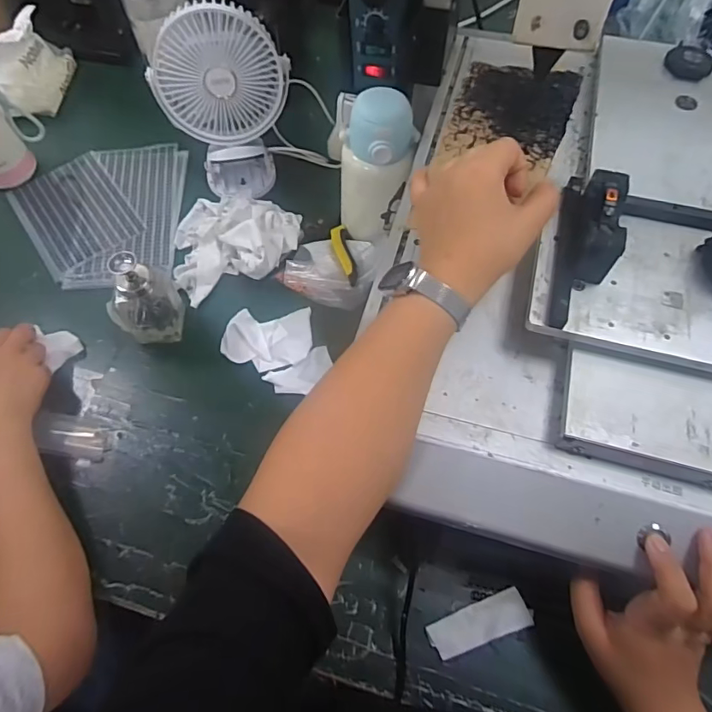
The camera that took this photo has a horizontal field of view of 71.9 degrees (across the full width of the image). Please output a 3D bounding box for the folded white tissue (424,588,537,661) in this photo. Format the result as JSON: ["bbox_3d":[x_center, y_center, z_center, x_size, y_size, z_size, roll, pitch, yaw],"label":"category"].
[{"bbox_3d":[0.109,0.235,0.431,0.090,0.010,0.032,-17,65,-8],"label":"folded white tissue"}]

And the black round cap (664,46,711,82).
[{"bbox_3d":[0.365,-0.321,0.537,0.047,0.012,0.047,0,64,0],"label":"black round cap"}]

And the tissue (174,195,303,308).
[{"bbox_3d":[-0.155,-0.162,0.605,0.165,0.047,0.150,-22,65,-10],"label":"tissue"}]

